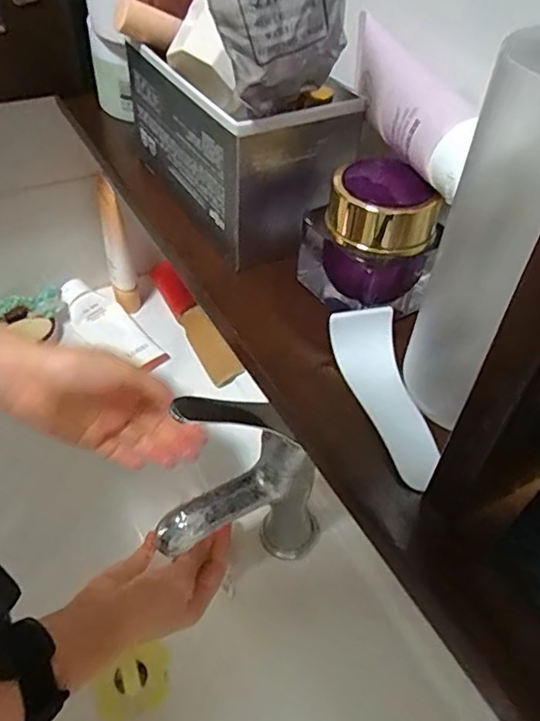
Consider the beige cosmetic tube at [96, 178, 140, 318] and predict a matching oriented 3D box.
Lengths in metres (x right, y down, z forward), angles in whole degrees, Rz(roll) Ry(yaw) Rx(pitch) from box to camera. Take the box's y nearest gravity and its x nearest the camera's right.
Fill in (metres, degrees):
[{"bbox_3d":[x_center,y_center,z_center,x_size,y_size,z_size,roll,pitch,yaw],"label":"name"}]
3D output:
[{"bbox_3d":[-0.171,-0.122,0.649,0.027,0.173,0.024,-10,48,-13],"label":"beige cosmetic tube"}]

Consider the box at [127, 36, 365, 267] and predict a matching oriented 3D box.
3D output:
[{"bbox_3d":[-0.019,-0.136,0.345,0.076,0.080,0.136,-22,52,-22],"label":"box"}]

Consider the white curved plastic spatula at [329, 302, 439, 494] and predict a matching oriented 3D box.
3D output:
[{"bbox_3d":[0.051,0.014,0.256,0.029,0.021,0.083,-7,48,-10],"label":"white curved plastic spatula"}]

